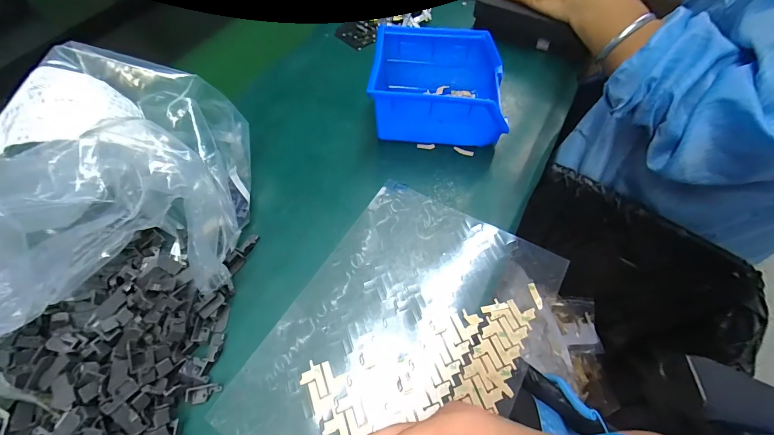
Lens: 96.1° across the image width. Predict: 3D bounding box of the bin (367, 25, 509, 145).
[{"bbox_3d":[0.055,-0.135,0.367,0.128,0.076,0.104,5,58,6],"label":"bin"}]

